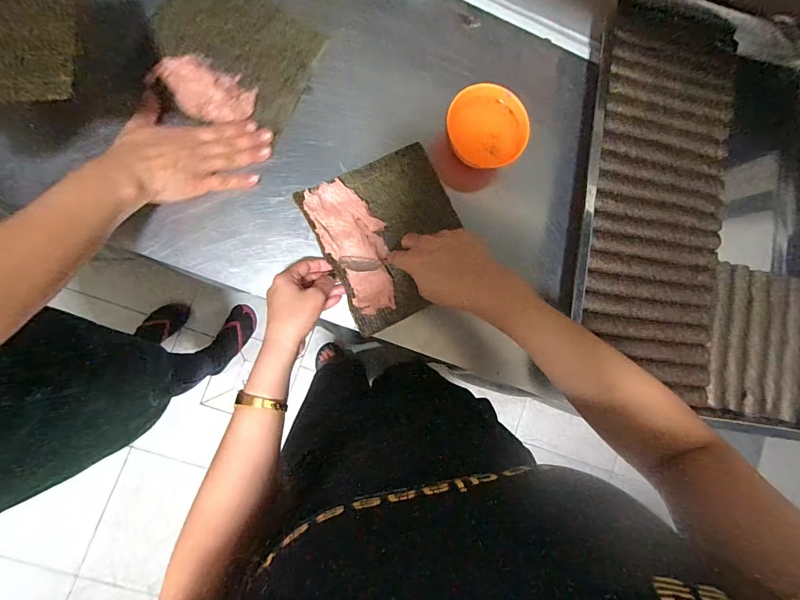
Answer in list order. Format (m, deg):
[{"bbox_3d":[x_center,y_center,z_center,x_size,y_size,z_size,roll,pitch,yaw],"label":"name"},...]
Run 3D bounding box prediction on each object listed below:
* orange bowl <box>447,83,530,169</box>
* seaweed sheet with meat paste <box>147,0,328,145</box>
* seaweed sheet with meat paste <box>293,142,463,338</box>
[{"bbox_3d":[0.115,-0.224,0.496,0.103,0.043,0.096,1,84,-6],"label":"orange bowl"},{"bbox_3d":[-0.210,-0.314,0.466,0.190,0.039,0.193,22,82,-4],"label":"seaweed sheet with meat paste"},{"bbox_3d":[-0.008,-0.082,0.487,0.179,0.023,0.199,-26,89,-13],"label":"seaweed sheet with meat paste"}]

